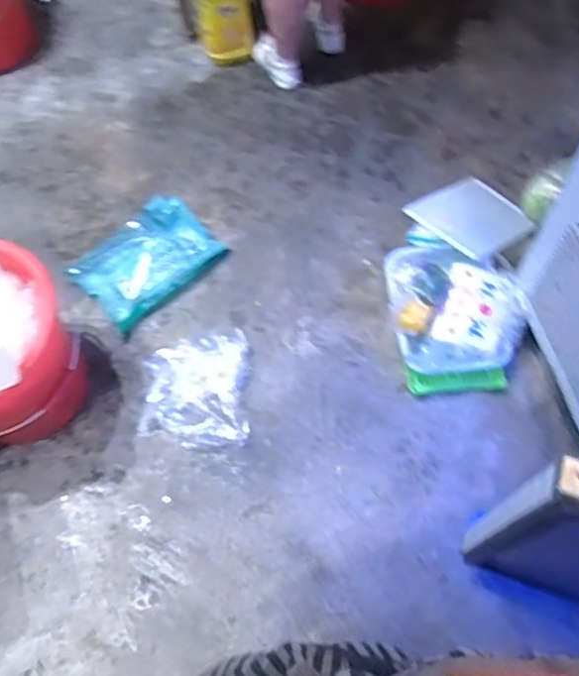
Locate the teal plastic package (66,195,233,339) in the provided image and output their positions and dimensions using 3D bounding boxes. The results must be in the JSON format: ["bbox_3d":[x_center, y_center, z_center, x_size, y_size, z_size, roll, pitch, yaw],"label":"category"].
[{"bbox_3d":[-0.348,-0.202,1.519,0.344,0.084,0.215,-41,69,-16],"label":"teal plastic package"}]

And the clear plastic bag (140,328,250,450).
[{"bbox_3d":[-0.220,0.112,1.408,0.250,0.049,0.268,-2,64,1],"label":"clear plastic bag"}]

